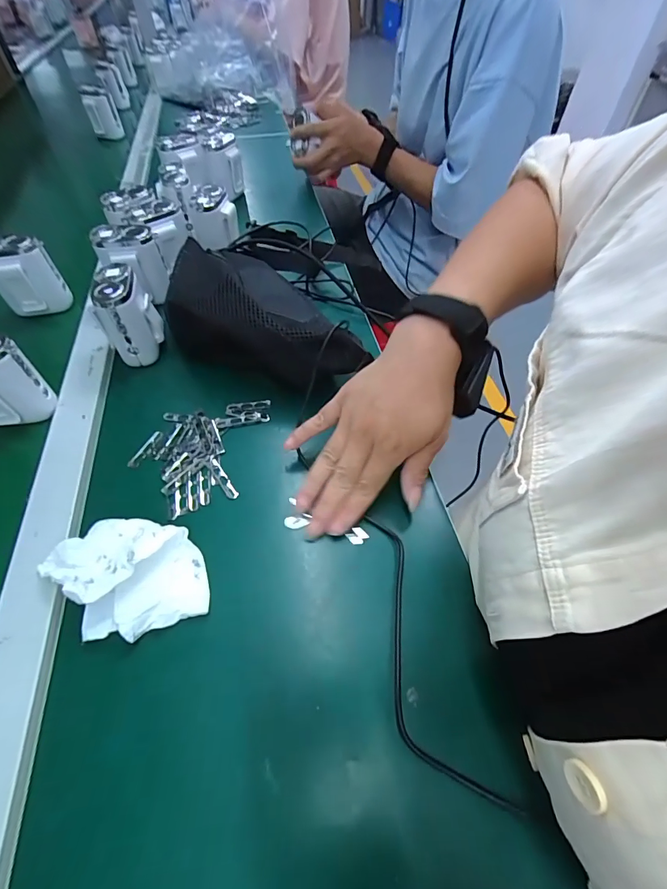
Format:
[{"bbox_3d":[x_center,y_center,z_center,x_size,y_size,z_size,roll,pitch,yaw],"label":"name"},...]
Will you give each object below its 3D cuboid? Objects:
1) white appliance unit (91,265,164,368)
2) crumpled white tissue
[{"bbox_3d":[-0.214,-0.135,0.410,0.056,0.079,0.062,-19,56,-15],"label":"white appliance unit"},{"bbox_3d":[-0.148,0.090,0.278,0.094,0.028,0.095,-24,58,-18],"label":"crumpled white tissue"}]

